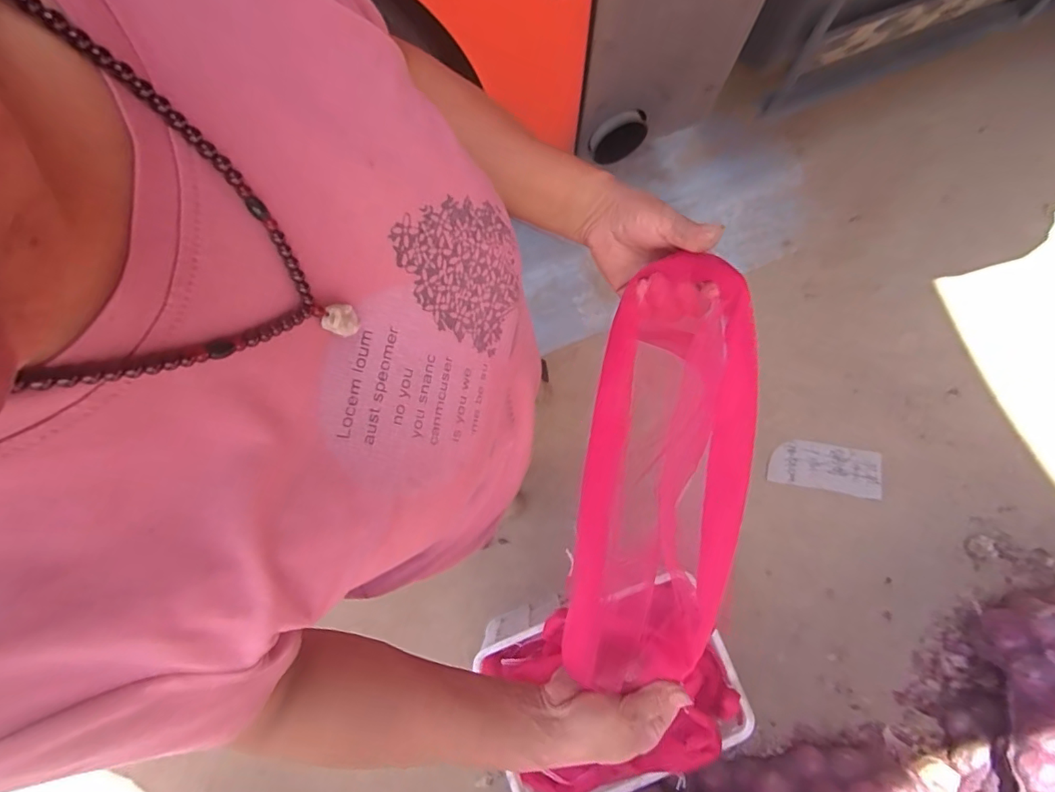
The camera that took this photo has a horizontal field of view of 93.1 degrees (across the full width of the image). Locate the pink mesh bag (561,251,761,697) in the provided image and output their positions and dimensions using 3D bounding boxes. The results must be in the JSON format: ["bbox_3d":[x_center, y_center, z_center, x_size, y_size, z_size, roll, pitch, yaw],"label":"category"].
[{"bbox_3d":[0.117,0.063,0.442,0.124,0.111,0.334,9,93,2],"label":"pink mesh bag"}]

